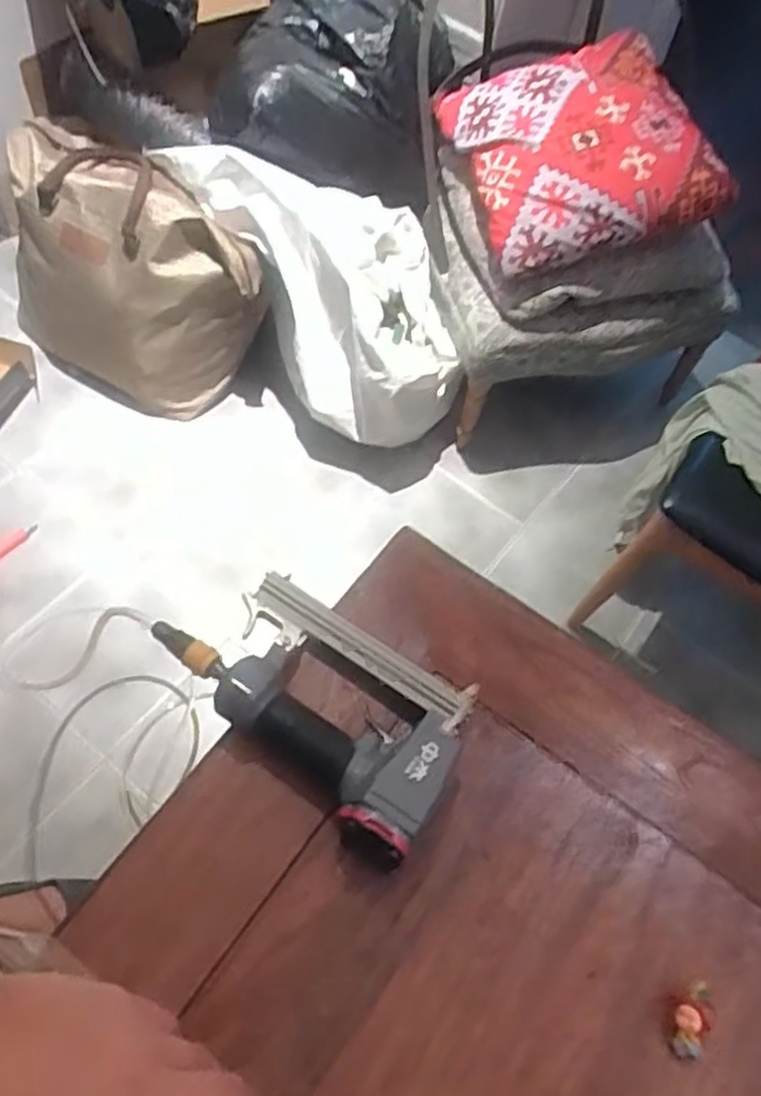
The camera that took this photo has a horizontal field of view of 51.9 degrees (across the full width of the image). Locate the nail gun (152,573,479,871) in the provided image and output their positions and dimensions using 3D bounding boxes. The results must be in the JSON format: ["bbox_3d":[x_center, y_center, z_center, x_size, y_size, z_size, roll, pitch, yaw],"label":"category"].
[{"bbox_3d":[-0.050,0.115,0.641,0.266,0.059,0.148,37,63,15],"label":"nail gun"}]

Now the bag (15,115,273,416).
[{"bbox_3d":[-0.525,-0.547,1.673,0.556,0.422,0.312,28,60,10],"label":"bag"}]

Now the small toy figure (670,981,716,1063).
[{"bbox_3d":[0.223,0.341,0.564,0.022,0.038,0.047,17,59,4],"label":"small toy figure"}]

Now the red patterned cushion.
[{"bbox_3d":[0.353,-0.724,1.420,0.375,0.192,0.425,-13,62,-14],"label":"red patterned cushion"}]

